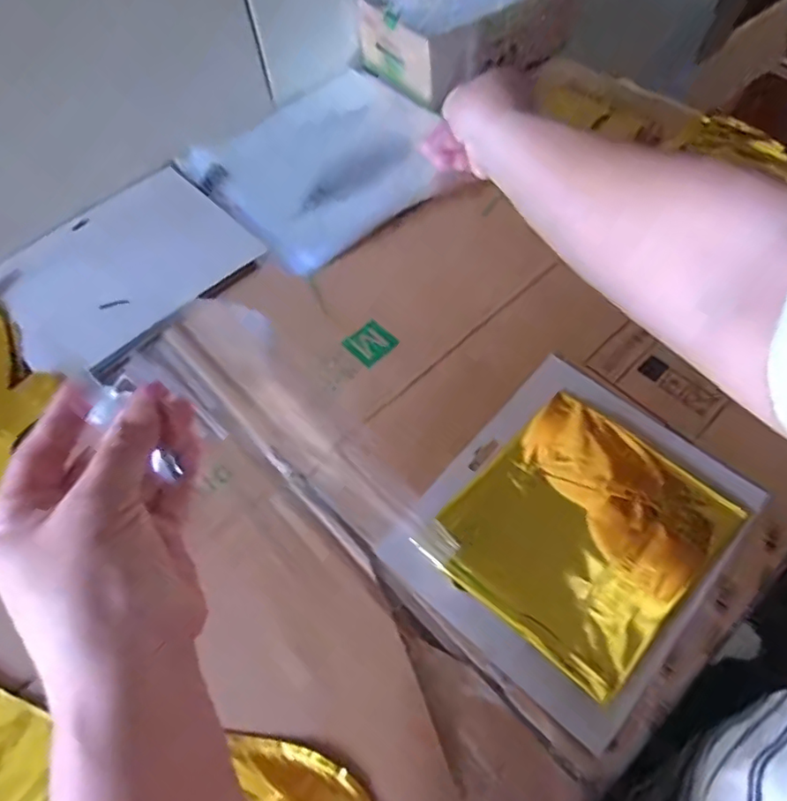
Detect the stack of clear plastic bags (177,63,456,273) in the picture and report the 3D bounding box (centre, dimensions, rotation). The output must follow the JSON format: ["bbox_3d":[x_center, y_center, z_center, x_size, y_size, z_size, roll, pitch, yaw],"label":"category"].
[{"bbox_3d":[-0.058,-0.230,0.536,0.218,0.024,0.211,-39,65,-17],"label":"stack of clear plastic bags"}]

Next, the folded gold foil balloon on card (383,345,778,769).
[{"bbox_3d":[0.112,0.074,0.355,0.161,0.013,0.191,37,69,22],"label":"folded gold foil balloon on card"}]

